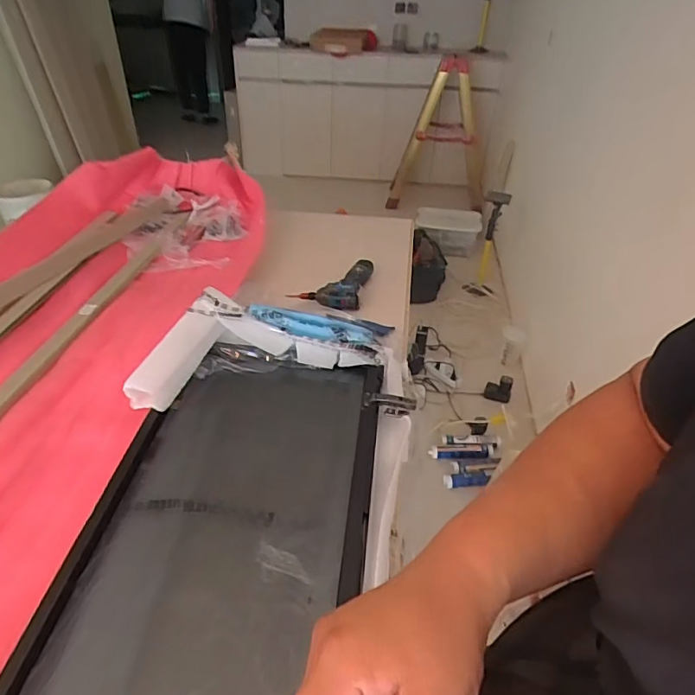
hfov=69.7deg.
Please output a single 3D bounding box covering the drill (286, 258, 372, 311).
[{"bbox_3d":[-0.037,-0.172,1.266,0.175,0.052,0.196,13,40,13],"label":"drill"}]

